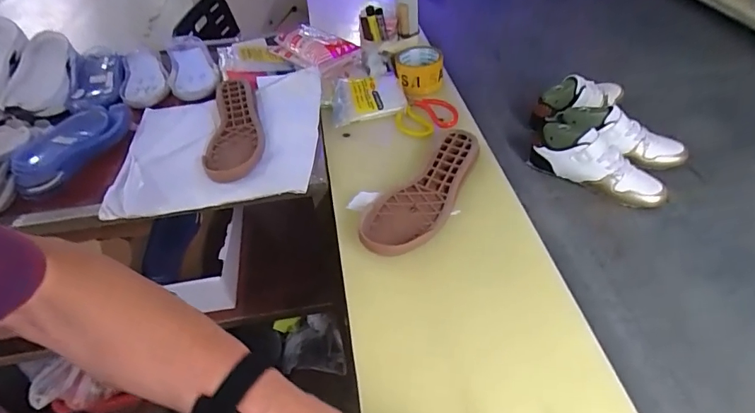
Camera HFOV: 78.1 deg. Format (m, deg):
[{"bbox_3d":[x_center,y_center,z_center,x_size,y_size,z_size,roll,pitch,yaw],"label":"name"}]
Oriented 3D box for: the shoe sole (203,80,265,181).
[{"bbox_3d":[-0.260,-0.143,0.824,0.101,0.034,0.275,-14,45,-9],"label":"shoe sole"}]

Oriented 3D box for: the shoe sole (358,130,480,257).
[{"bbox_3d":[0.070,-0.027,0.679,0.093,0.023,0.274,24,51,27],"label":"shoe sole"}]

